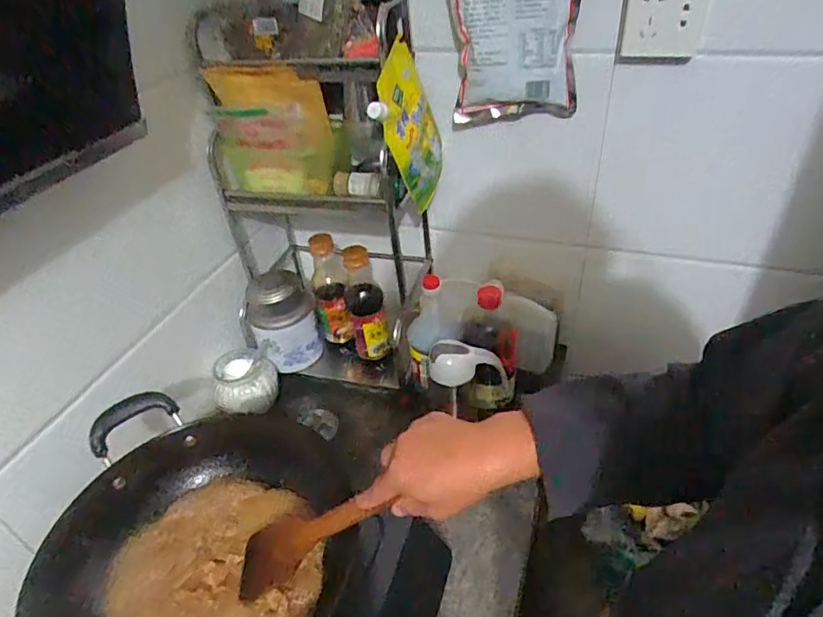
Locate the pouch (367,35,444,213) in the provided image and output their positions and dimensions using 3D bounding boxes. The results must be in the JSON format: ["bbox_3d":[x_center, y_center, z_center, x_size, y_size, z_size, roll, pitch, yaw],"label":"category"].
[{"bbox_3d":[0.004,-0.260,0.783,0.030,0.200,0.158,-2,57,27],"label":"pouch"}]

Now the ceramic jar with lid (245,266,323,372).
[{"bbox_3d":[-0.232,0.018,0.961,0.111,0.154,0.111,-19,41,-18],"label":"ceramic jar with lid"}]

